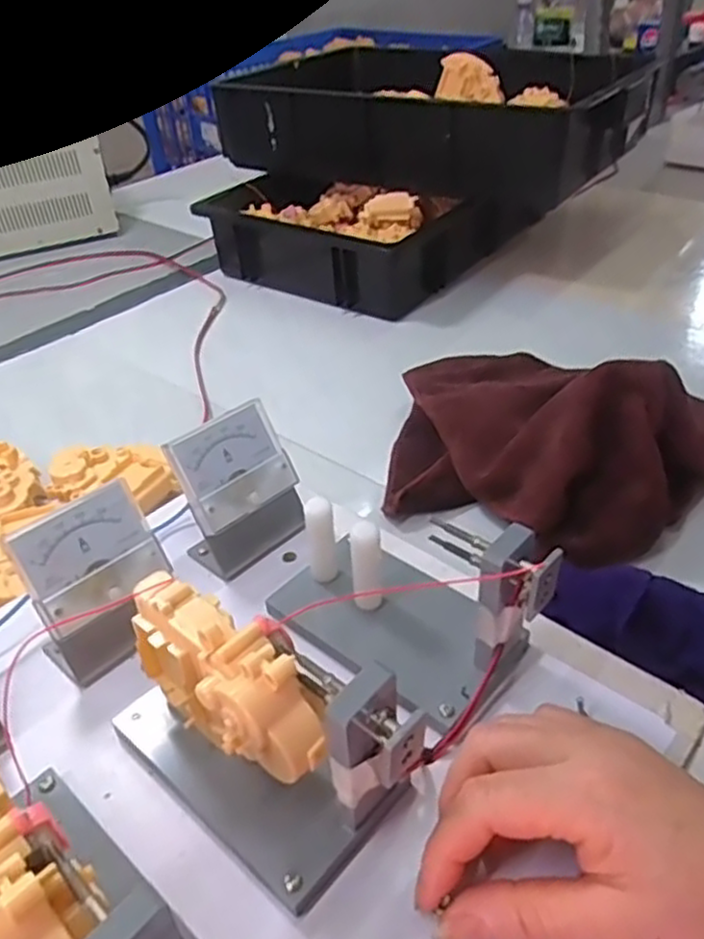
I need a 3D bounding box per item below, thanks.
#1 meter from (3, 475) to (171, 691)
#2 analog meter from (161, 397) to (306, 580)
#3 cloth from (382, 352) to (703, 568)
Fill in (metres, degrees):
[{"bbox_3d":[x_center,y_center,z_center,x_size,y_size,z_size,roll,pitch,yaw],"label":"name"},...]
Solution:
[{"bbox_3d":[-0.125,0.056,0.358,0.065,0.074,0.042,-29,44,-29],"label":"meter"},{"bbox_3d":[-0.063,0.011,0.410,0.065,0.072,0.042,-32,46,-31],"label":"analog meter"},{"bbox_3d":[0.177,-0.040,0.541,0.302,0.116,0.221,13,41,20],"label":"cloth"}]

